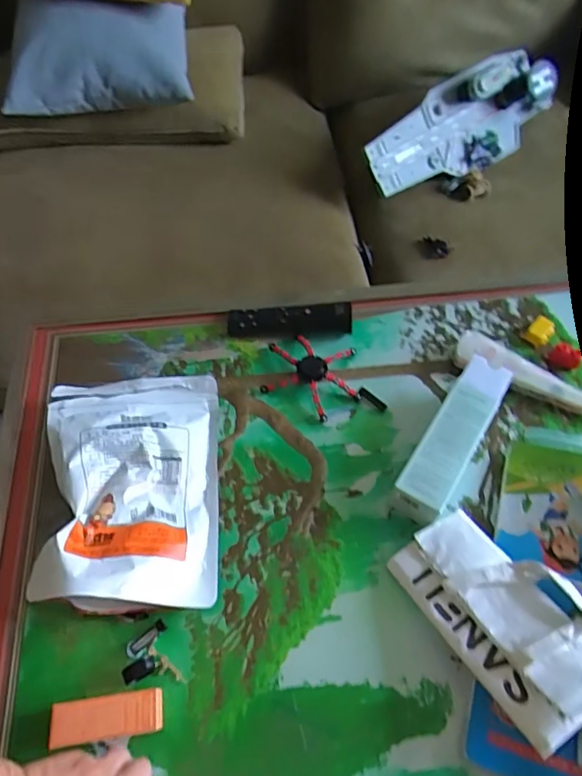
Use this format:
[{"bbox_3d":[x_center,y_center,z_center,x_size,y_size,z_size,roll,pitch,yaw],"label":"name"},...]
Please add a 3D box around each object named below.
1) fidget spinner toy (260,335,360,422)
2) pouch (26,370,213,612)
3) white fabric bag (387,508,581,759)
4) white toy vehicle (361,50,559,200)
[{"bbox_3d":[0.026,-0.016,0.596,0.111,0.018,0.099,16,60,8],"label":"fidget spinner toy"},{"bbox_3d":[-0.152,0.090,0.504,0.164,0.038,0.234,7,51,-19],"label":"pouch"},{"bbox_3d":[0.185,0.192,0.449,0.112,0.041,0.178,-35,47,-11],"label":"white fabric bag"},{"bbox_3d":[0.406,-0.617,1.229,0.514,0.130,0.217,-32,108,-14],"label":"white toy vehicle"}]

